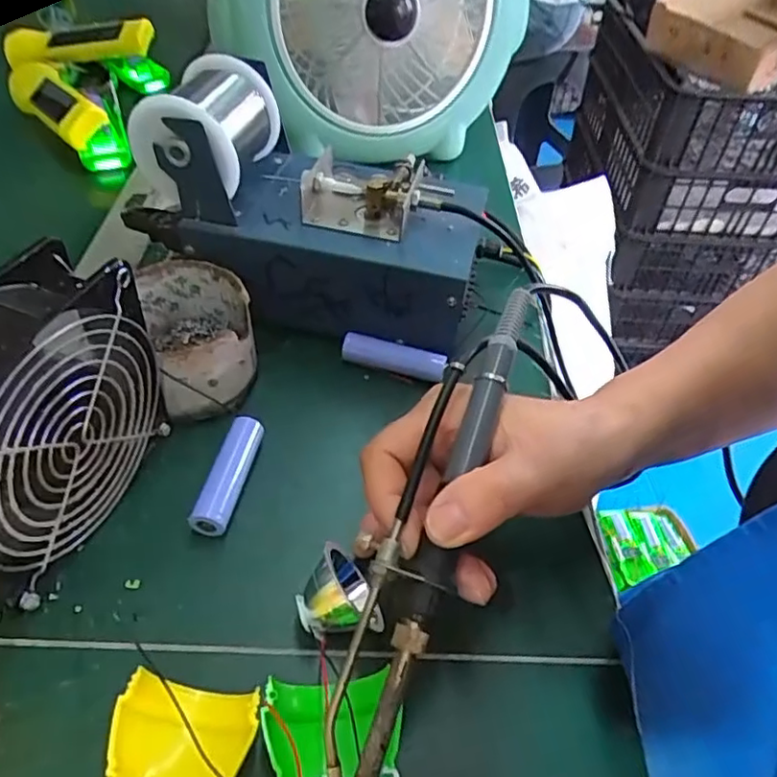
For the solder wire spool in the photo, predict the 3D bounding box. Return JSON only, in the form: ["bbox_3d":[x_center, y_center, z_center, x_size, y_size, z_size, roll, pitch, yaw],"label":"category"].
[{"bbox_3d":[-0.109,-0.156,0.367,0.070,0.059,0.078,13,46,6],"label":"solder wire spool"}]

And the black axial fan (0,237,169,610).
[{"bbox_3d":[-0.153,0.020,0.269,0.048,0.121,0.123,16,46,9],"label":"black axial fan"}]

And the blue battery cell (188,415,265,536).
[{"bbox_3d":[-0.083,0.047,0.324,0.017,0.020,0.068,10,46,4],"label":"blue battery cell"}]

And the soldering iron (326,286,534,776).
[{"bbox_3d":[0.019,0.045,0.246,0.027,0.020,0.203,18,66,11],"label":"soldering iron"}]

